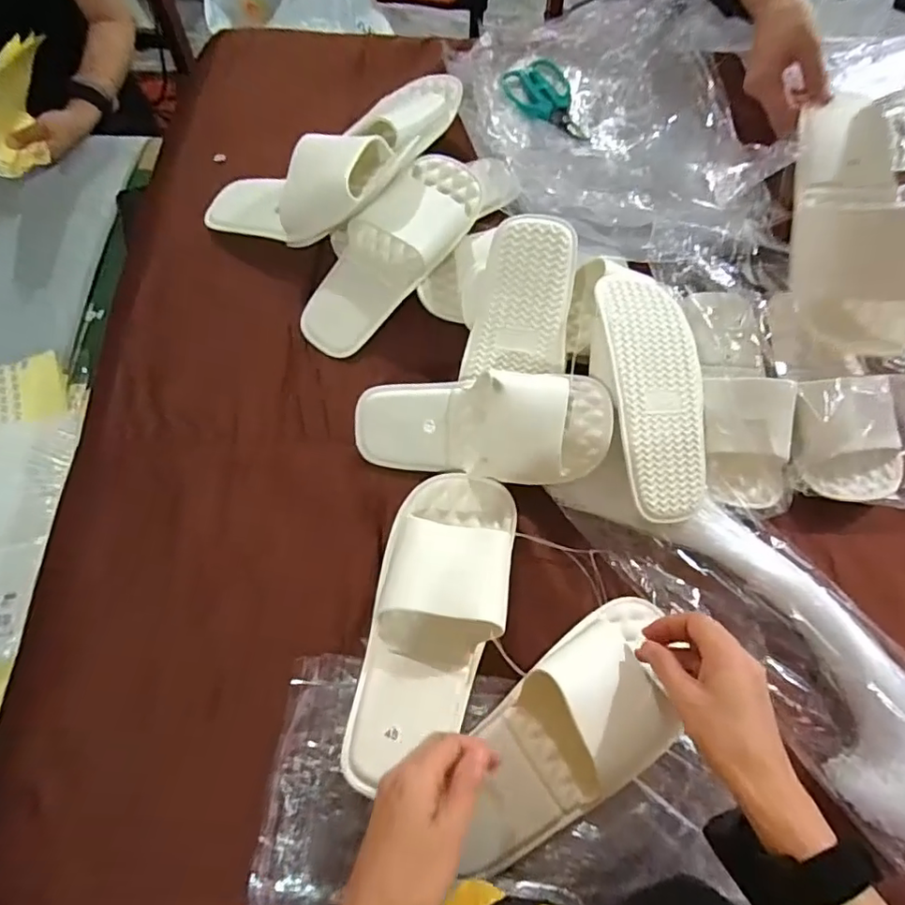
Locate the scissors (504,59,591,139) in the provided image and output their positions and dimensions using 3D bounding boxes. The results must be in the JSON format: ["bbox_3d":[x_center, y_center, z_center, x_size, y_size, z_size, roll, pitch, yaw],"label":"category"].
[{"bbox_3d":[0.122,-0.442,0.711,0.079,0.016,0.129,-27,71,-9],"label":"scissors"}]

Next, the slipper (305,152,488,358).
[{"bbox_3d":[-0.071,-0.209,0.582,0.097,0.064,0.237,42,96,15],"label":"slipper"}]

